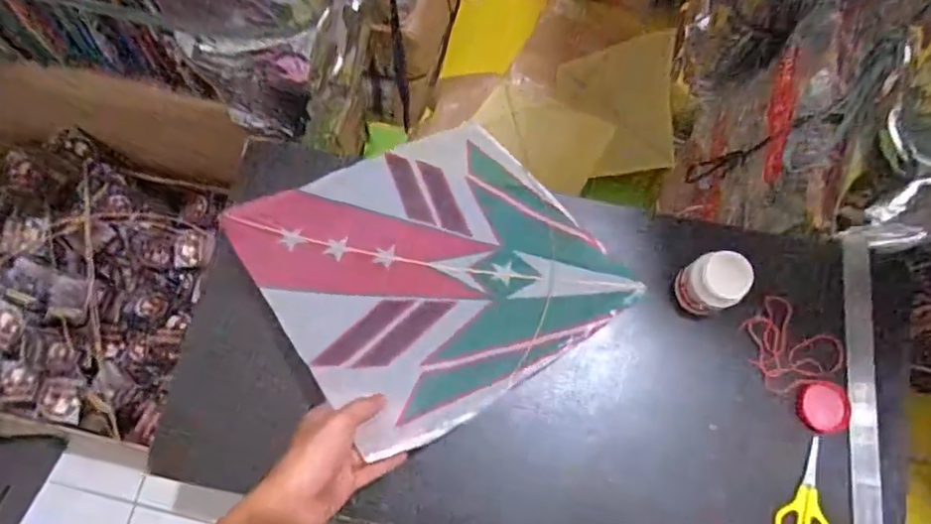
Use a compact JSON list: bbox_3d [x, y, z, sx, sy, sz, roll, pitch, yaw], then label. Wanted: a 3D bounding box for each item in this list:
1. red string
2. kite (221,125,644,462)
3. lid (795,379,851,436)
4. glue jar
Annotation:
[{"bbox_3d":[0.367,0.087,0.692,0.101,0.017,0.098,0,75,0],"label":"red string"},{"bbox_3d":[-0.033,-0.001,0.660,0.327,0.027,0.330,-29,58,-20],"label":"kite"},{"bbox_3d":[0.391,0.159,0.672,0.060,0.008,0.056,5,75,1],"label":"lid"},{"bbox_3d":[0.264,0.024,0.657,0.050,0.074,0.055,0,75,0],"label":"glue jar"}]

